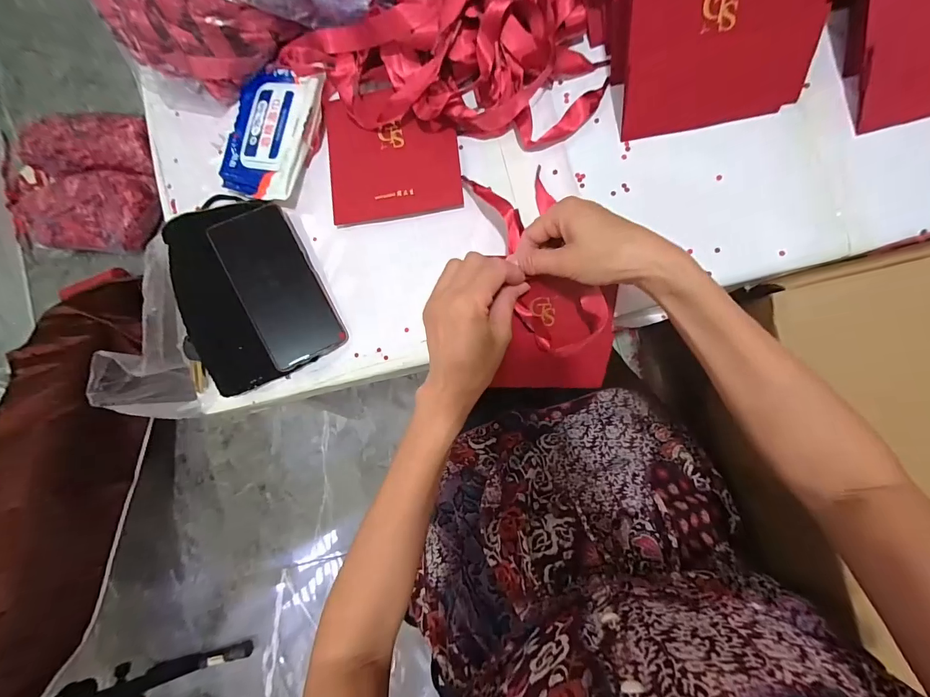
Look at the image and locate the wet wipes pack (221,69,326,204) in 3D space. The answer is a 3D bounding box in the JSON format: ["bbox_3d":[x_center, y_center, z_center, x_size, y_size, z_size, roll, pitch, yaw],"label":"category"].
[{"bbox_3d":[-0.211,-0.234,0.427,0.097,0.016,0.138,18,90,9],"label":"wet wipes pack"}]

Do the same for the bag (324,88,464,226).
[{"bbox_3d":[-0.078,-0.208,0.416,0.137,0.010,0.135,-8,86,8],"label":"bag"}]

